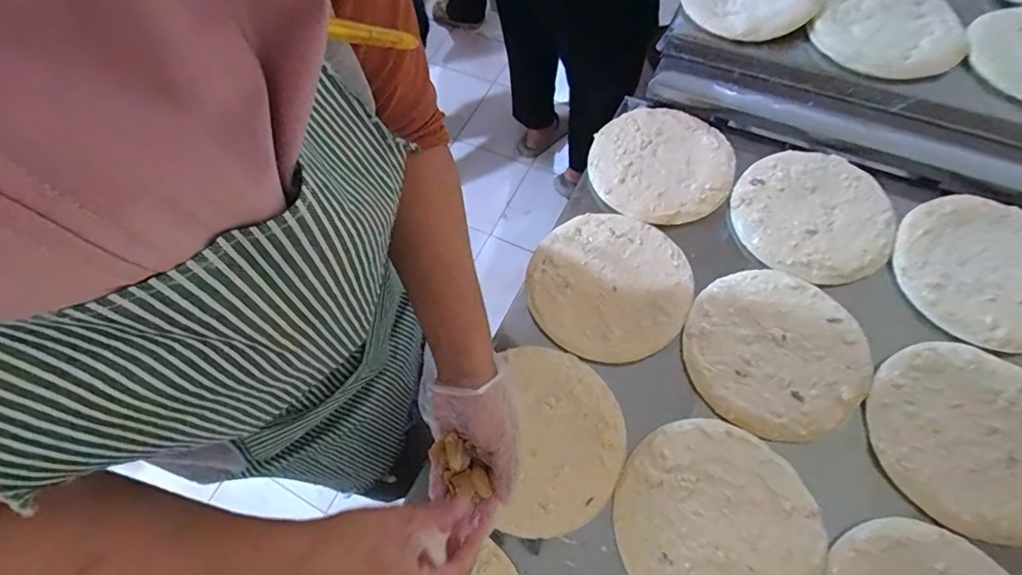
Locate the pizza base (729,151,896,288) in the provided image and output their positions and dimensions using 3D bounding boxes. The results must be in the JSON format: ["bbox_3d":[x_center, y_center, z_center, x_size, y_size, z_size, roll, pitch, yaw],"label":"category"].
[{"bbox_3d":[0.409,-0.103,0.620,0.194,0.013,0.192,-23,65,-7],"label":"pizza base"}]

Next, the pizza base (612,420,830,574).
[{"bbox_3d":[0.214,0.246,0.485,0.198,0.013,0.196,-1,64,3],"label":"pizza base"}]

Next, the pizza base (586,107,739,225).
[{"bbox_3d":[0.219,-0.186,0.672,0.202,0.015,0.197,-1,64,3],"label":"pizza base"}]

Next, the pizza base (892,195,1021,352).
[{"bbox_3d":[0.592,-0.025,0.571,0.194,0.011,0.200,25,69,15],"label":"pizza base"}]

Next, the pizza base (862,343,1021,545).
[{"bbox_3d":[0.496,0.157,0.495,0.192,0.010,0.188,-1,64,3],"label":"pizza base"}]

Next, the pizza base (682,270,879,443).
[{"bbox_3d":[0.311,0.072,0.550,0.193,0.008,0.194,-1,64,3],"label":"pizza base"}]

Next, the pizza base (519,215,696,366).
[{"bbox_3d":[0.125,-0.008,0.601,0.200,0.007,0.199,-27,66,-9],"label":"pizza base"}]

